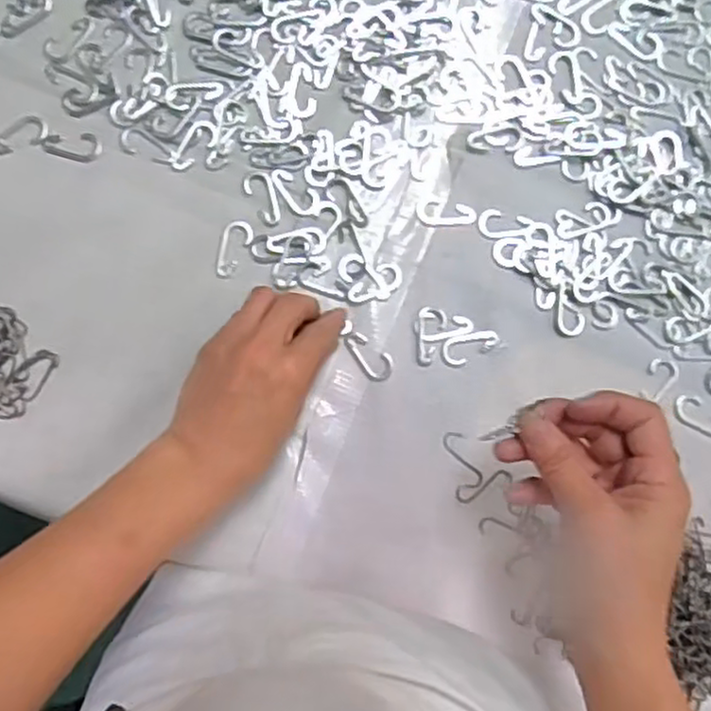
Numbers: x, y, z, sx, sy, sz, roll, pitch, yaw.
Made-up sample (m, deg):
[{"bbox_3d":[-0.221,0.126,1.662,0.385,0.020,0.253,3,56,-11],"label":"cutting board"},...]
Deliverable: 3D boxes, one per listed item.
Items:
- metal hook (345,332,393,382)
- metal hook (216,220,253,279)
[{"bbox_3d":[0.009,0.000,0.447,0.018,0.004,0.037,-39,88,-3],"label":"metal hook"},{"bbox_3d":[-0.079,-0.068,0.451,0.018,0.004,0.038,24,86,1],"label":"metal hook"}]

